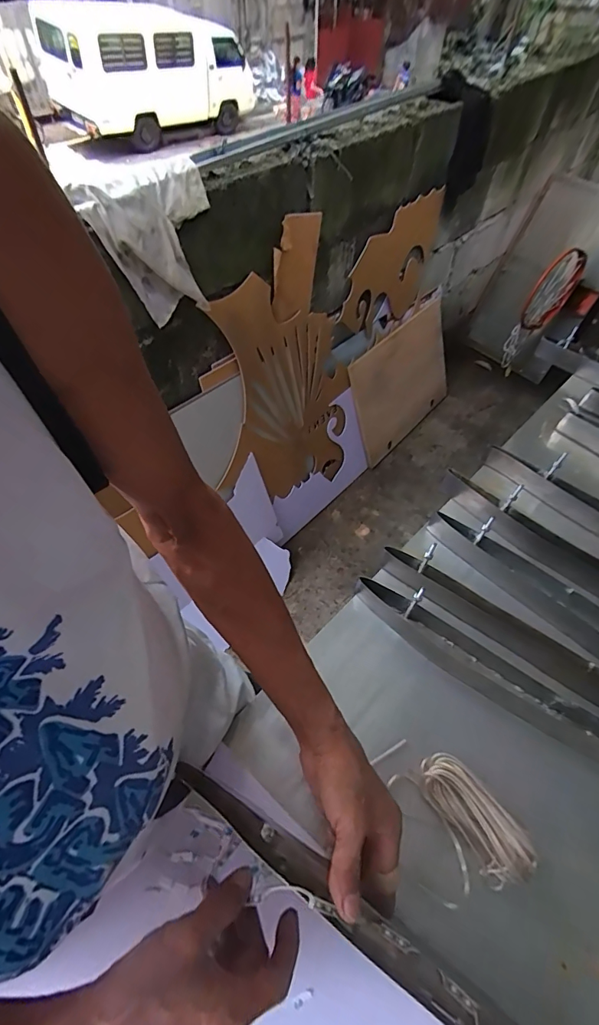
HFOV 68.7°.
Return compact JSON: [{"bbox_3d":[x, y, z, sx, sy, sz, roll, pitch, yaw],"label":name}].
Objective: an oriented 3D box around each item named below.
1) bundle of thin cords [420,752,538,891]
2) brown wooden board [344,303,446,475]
[{"bbox_3d":[0.169,0.288,0.420,0.055,0.032,0.114,-29,61,-20],"label":"bundle of thin cords"},{"bbox_3d":[0.419,-0.522,1.738,0.030,0.398,0.660,16,50,44],"label":"brown wooden board"}]

